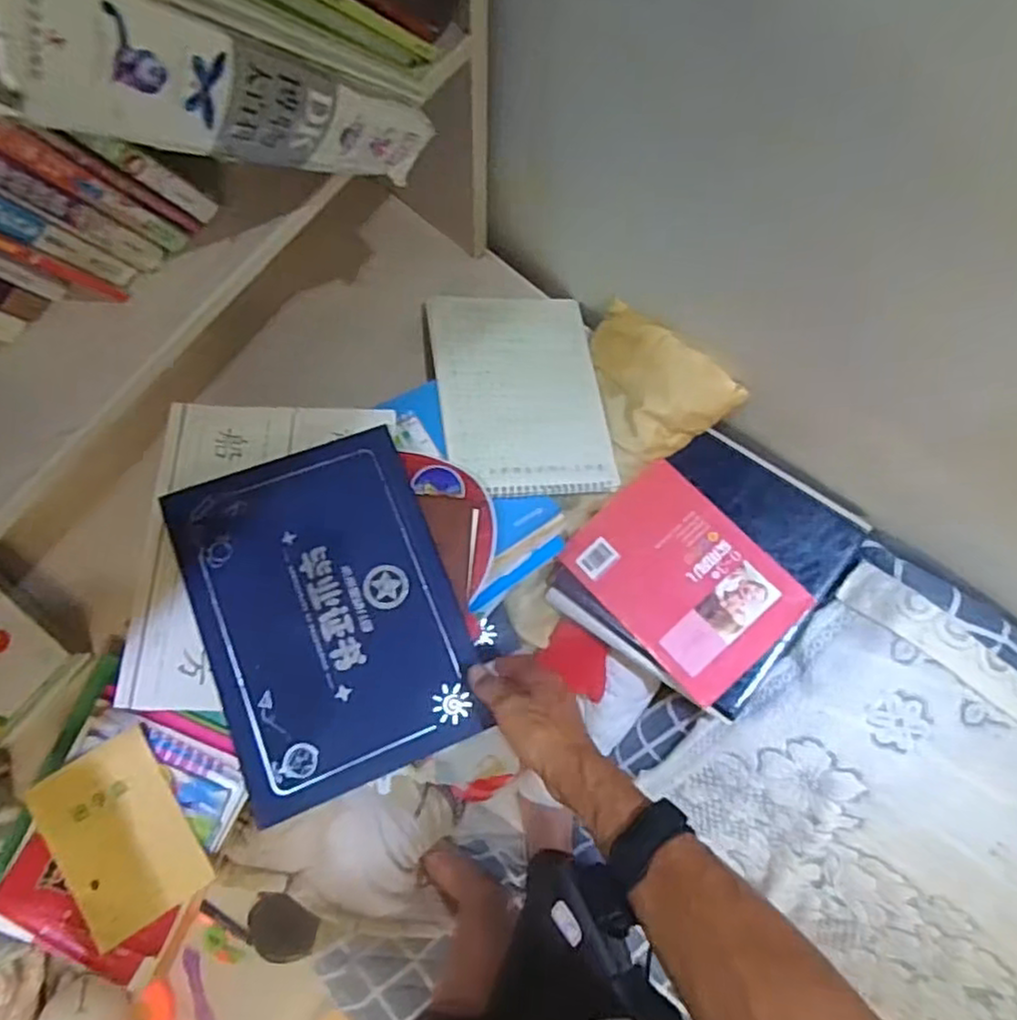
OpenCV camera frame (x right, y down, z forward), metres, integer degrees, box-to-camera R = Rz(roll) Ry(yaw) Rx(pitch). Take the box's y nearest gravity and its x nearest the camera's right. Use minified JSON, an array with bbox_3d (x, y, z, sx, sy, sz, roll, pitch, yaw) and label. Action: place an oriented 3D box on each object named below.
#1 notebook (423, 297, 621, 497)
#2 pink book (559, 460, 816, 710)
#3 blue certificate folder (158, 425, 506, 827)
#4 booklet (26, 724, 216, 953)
[{"bbox_3d":[0.014,-0.139,0.804,0.191,0.013,0.261,-6,70,-11],"label":"notebook"},{"bbox_3d":[0.200,0.080,0.794,0.172,0.010,0.239,-45,72,7],"label":"pink book"},{"bbox_3d":[-0.170,0.095,0.659,0.228,0.016,0.318,-20,78,-11],"label":"blue certificate folder"},{"bbox_3d":[-0.405,0.339,0.721,0.124,0.016,0.181,-31,82,-10],"label":"booklet"}]

